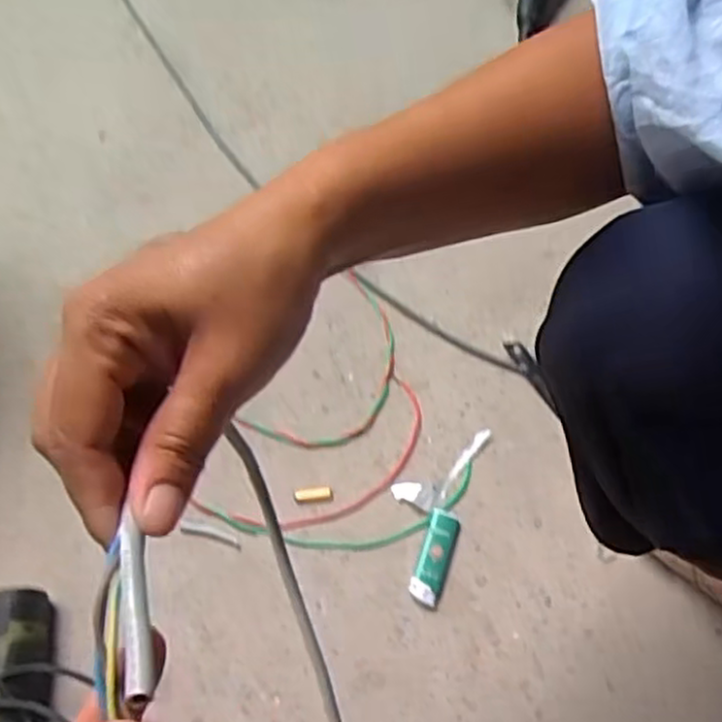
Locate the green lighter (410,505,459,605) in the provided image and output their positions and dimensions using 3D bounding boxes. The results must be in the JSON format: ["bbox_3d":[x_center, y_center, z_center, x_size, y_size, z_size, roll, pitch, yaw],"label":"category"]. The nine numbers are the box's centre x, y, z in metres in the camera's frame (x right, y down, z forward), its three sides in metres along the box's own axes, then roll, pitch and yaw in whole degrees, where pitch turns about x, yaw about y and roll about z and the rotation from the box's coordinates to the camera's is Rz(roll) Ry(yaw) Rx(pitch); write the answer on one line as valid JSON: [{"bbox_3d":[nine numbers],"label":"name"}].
[{"bbox_3d":[0.064,0.168,0.631,0.026,0.010,0.079,17,64,12],"label":"green lighter"}]

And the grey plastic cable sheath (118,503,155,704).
[{"bbox_3d":[-0.066,0.071,0.215,0.008,0.005,0.056,-16,49,-5],"label":"grey plastic cable sheath"}]

